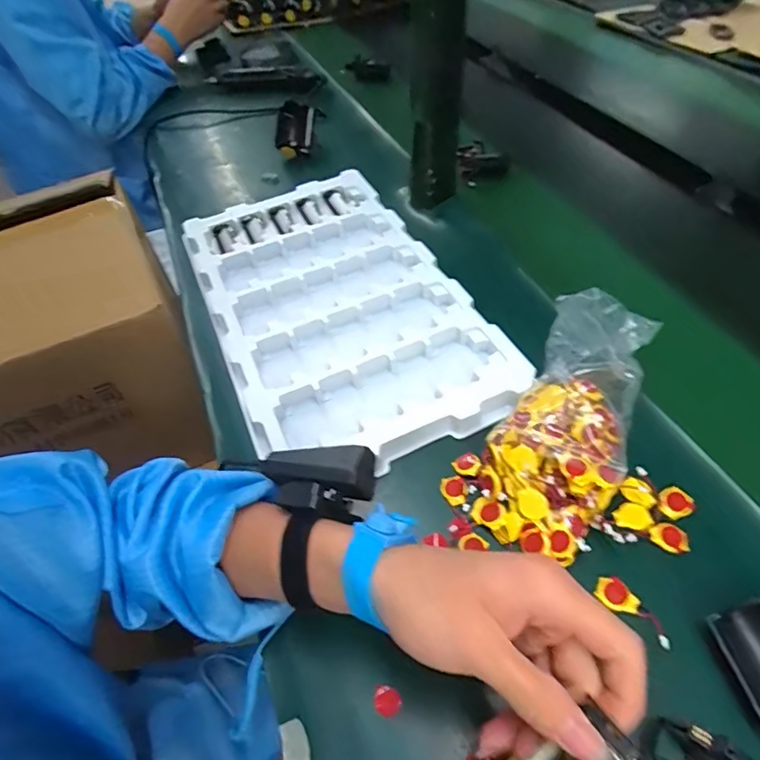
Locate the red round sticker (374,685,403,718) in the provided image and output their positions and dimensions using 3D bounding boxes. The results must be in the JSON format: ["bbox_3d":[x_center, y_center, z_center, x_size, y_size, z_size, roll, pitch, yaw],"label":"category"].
[{"bbox_3d":[0.005,0.200,0.311,0.017,0.004,0.016,-3,50,3],"label":"red round sticker"}]

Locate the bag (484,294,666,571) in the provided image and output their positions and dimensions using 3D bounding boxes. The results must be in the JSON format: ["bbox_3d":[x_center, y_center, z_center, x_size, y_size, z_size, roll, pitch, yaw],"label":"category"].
[{"bbox_3d":[0.147,0.028,0.394,0.095,0.055,0.218,17,67,19],"label":"bag"}]

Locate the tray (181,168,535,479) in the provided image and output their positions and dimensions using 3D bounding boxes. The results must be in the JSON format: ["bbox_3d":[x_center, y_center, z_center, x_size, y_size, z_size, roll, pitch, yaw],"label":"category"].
[{"bbox_3d":[-0.053,-0.090,0.535,0.240,0.024,0.418,-21,51,-12],"label":"tray"}]

